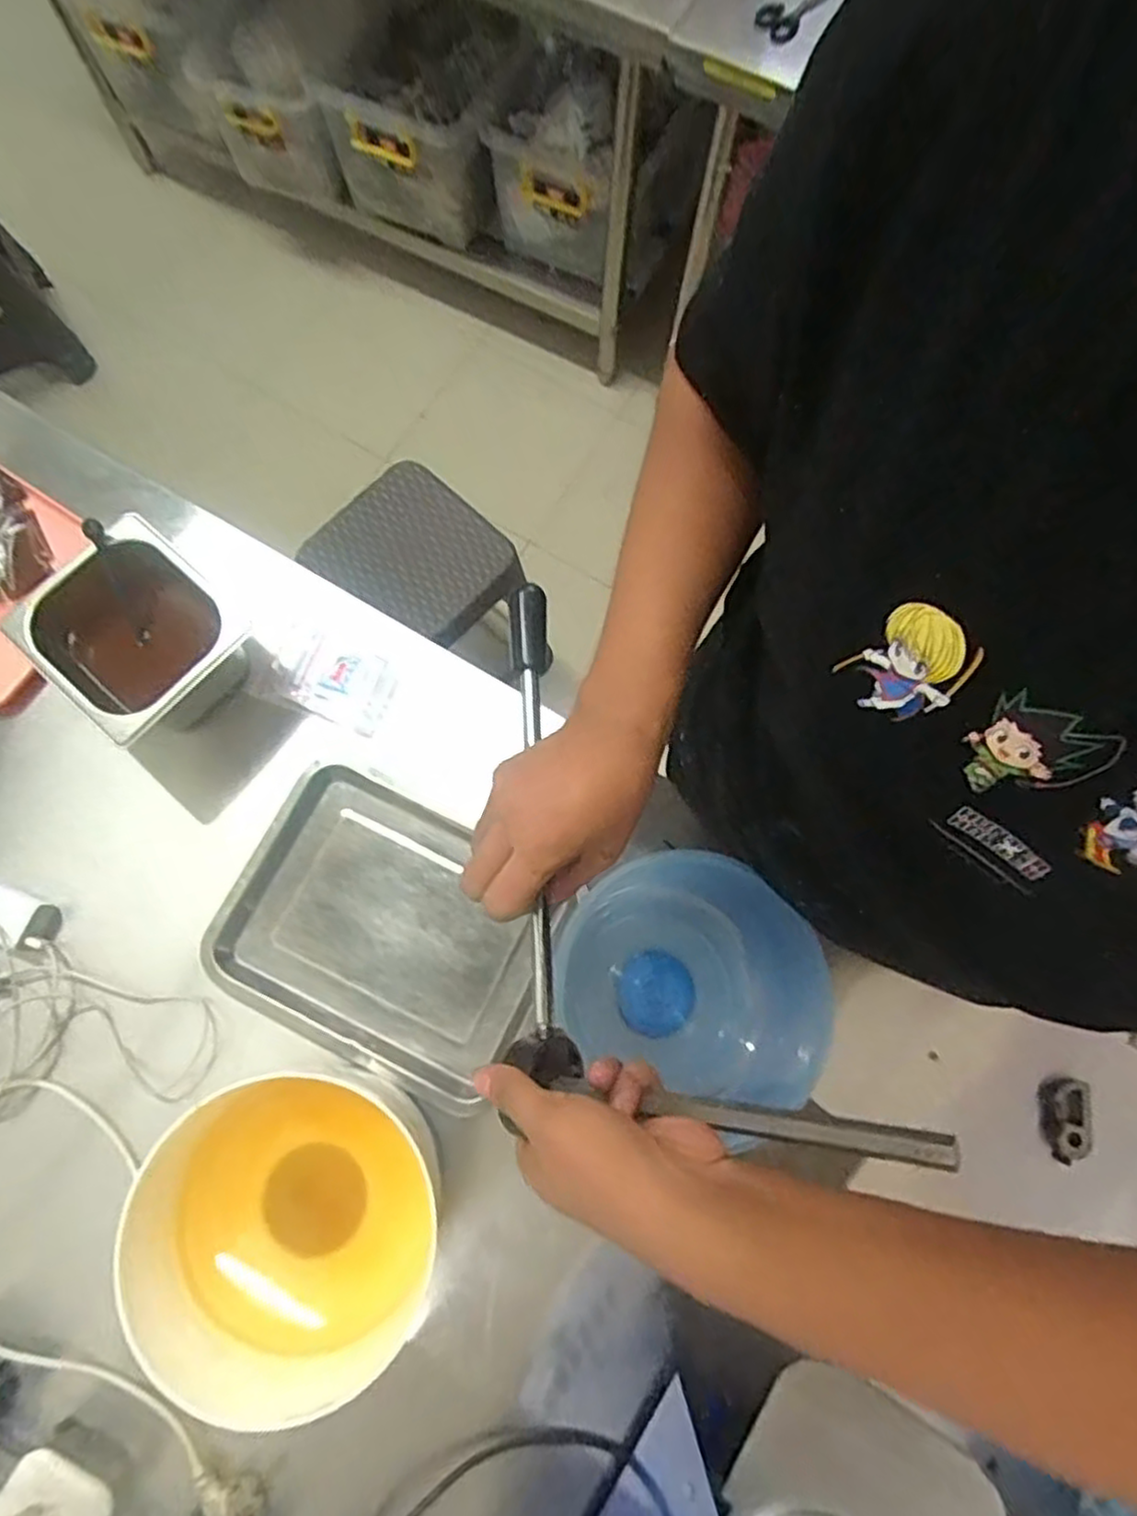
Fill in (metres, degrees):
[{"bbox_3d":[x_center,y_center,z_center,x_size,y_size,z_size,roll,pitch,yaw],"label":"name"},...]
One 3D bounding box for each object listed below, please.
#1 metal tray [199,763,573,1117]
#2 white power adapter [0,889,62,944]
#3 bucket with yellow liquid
[{"bbox_3d":[-0.171,0.164,0.703,0.304,0.028,0.231,26,77,5],"label":"metal tray"},{"bbox_3d":[-0.531,0.146,0.688,0.088,0.032,0.040,22,76,-11],"label":"white power adapter"},{"bbox_3d":[-0.225,0.369,0.580,0.224,0.114,0.206,0,76,-1],"label":"bucket with yellow liquid"}]

